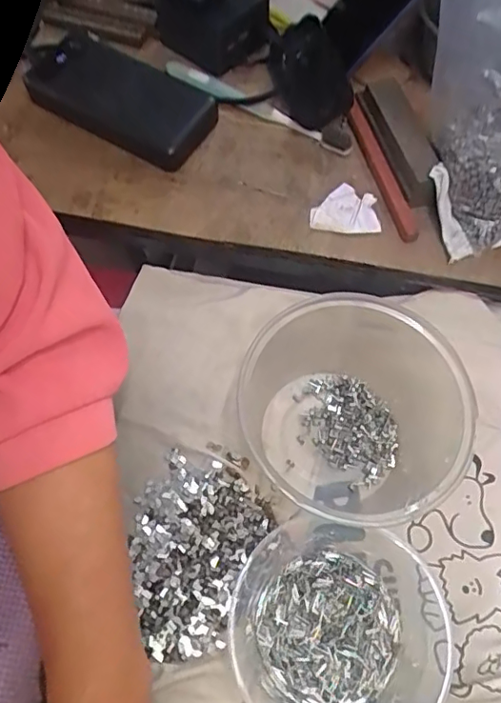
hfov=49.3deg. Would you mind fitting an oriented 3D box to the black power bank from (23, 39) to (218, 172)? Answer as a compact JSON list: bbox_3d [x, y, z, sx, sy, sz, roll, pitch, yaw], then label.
[{"bbox_3d":[-0.109,-0.212,0.457,0.152,0.027,0.073,29,68,11],"label":"black power bank"}]

